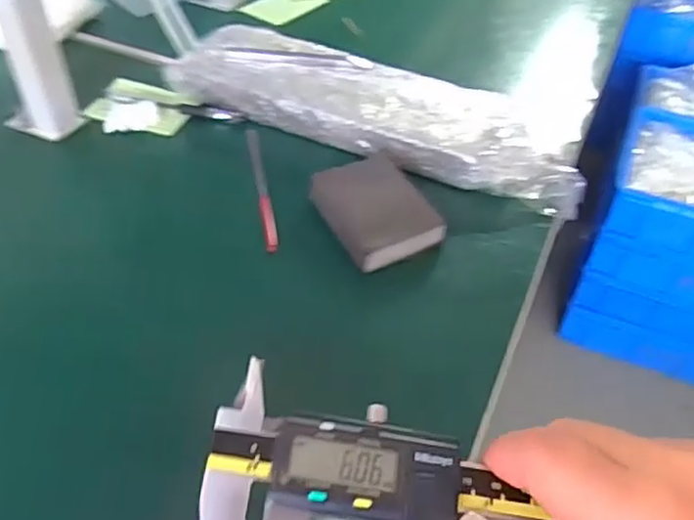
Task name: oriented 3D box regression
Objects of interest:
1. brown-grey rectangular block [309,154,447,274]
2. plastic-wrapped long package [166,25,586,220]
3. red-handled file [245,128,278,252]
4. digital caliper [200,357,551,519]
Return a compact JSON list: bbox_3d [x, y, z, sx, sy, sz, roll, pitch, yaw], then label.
[{"bbox_3d":[0.020,-0.041,0.517,0.069,0.025,0.101,-19,50,-21],"label":"brown-grey rectangular block"},{"bbox_3d":[0.023,-0.140,0.597,0.379,0.043,0.111,20,48,15],"label":"plastic-wrapped long package"},{"bbox_3d":[-0.072,-0.065,0.560,0.010,0.011,0.155,-6,47,-10],"label":"red-handled file"},{"bbox_3d":[0.084,0.105,0.211,0.268,0.010,0.083,16,71,-4],"label":"digital caliper"}]

